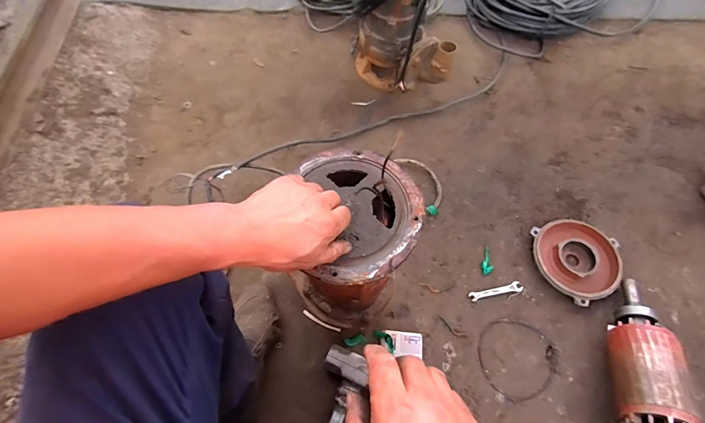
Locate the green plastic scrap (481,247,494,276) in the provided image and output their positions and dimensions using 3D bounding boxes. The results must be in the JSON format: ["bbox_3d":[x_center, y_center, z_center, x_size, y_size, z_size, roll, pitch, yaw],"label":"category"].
[{"bbox_3d":[0.308,0.115,0.783,0.026,0.008,0.066,20,67,8],"label":"green plastic scrap"}]

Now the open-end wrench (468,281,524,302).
[{"bbox_3d":[0.315,0.175,0.757,0.117,0.007,0.022,-11,66,-5],"label":"open-end wrench"}]

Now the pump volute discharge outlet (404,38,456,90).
[{"bbox_3d":[0.190,-0.374,0.856,0.114,0.128,0.082,15,66,6],"label":"pump volute discharge outlet"}]

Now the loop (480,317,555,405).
[{"bbox_3d":[0.329,0.298,0.693,0.149,0.010,0.155,23,68,10],"label":"loop"}]

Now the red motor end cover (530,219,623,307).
[{"bbox_3d":[0.500,0.101,0.775,0.168,0.043,0.182,-32,70,-14],"label":"red motor end cover"}]

